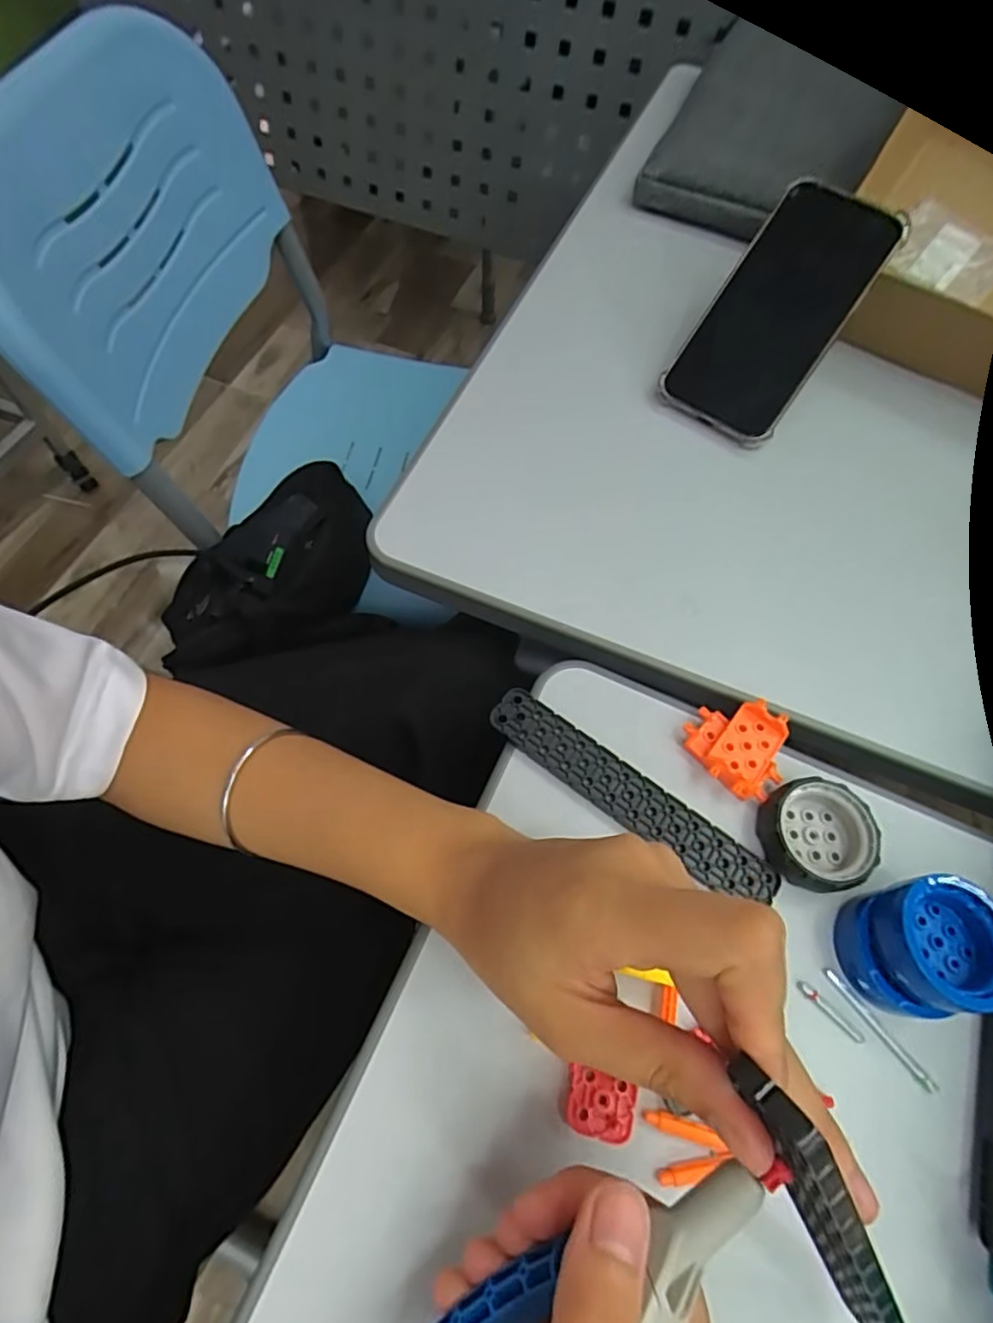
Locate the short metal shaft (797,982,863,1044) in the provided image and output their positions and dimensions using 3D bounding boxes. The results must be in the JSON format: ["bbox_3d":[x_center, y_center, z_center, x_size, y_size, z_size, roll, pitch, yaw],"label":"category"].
[{"bbox_3d":[0.140,0.147,0.259,0.030,0.004,0.005,43,69,16],"label":"short metal shaft"}]

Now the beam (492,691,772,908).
[{"bbox_3d":[0.061,0.064,0.292,0.147,0.008,0.025,35,68,13],"label":"beam"}]

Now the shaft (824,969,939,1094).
[{"bbox_3d":[0.160,0.153,0.256,0.005,0.004,0.055,-33,71,-17],"label":"shaft"}]

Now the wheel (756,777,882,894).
[{"bbox_3d":[0.146,0.079,0.283,0.047,0.016,0.046,8,64,1],"label":"wheel"}]

